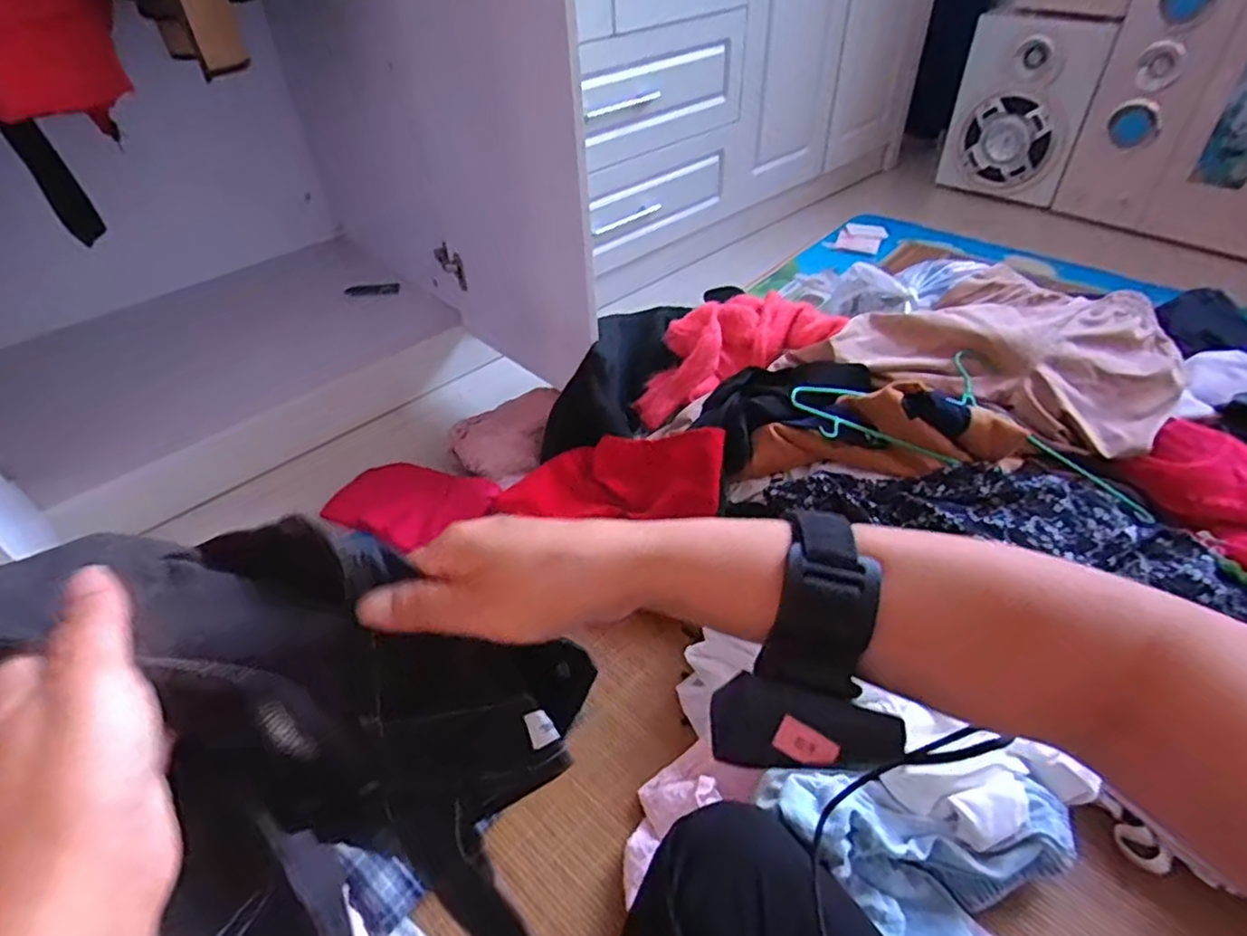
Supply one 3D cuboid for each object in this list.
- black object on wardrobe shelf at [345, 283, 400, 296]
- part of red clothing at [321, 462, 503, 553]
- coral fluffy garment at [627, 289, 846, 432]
[{"bbox_3d":[-0.483,-0.343,1.294,0.103,0.021,0.009,-2,43,2],"label":"black object on wardrobe shelf"},{"bbox_3d":[-0.299,0.044,0.931,0.252,0.057,0.134,17,46,20],"label":"part of red clothing"},{"bbox_3d":[0.153,-0.188,1.031,0.324,0.104,0.161,-28,46,-2],"label":"coral fluffy garment"}]

